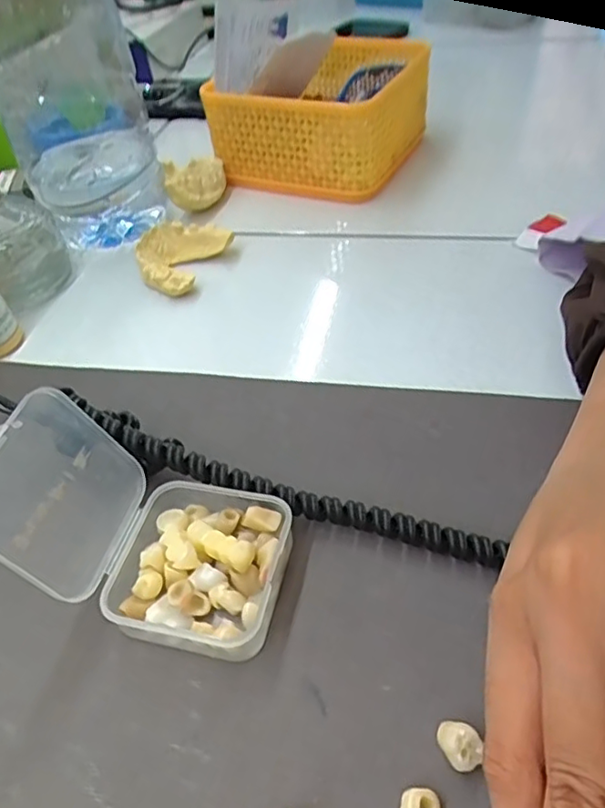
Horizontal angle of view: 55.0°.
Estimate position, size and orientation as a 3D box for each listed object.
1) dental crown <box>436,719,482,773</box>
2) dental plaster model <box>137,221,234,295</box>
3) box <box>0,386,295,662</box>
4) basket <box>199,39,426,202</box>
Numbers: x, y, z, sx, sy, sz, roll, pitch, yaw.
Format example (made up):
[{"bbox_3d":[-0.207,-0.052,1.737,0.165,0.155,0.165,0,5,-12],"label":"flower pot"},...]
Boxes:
[{"bbox_3d":[0.044,0.094,0.162,0.011,0.008,0.013,-20,47,-12],"label":"dental crown"},{"bbox_3d":[-0.076,-0.089,0.351,0.047,0.022,0.053,16,49,21],"label":"dental plaster model"},{"bbox_3d":[-0.056,0.040,0.196,0.094,0.056,0.058,12,48,18],"label":"box"},{"bbox_3d":[0.018,-0.214,0.431,0.120,0.068,0.132,17,50,22],"label":"basket"}]

